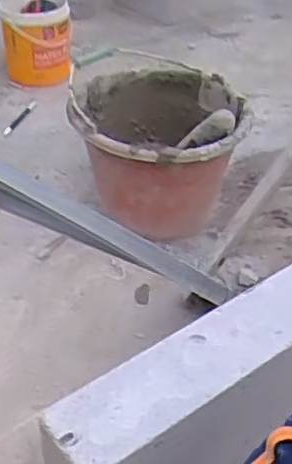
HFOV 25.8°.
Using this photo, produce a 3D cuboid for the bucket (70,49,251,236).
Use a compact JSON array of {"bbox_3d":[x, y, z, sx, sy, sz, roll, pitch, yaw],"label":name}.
[{"bbox_3d":[0.012,-0.125,1.014,0.244,0.209,0.311,-6,39,-9],"label":"bucket"}]

